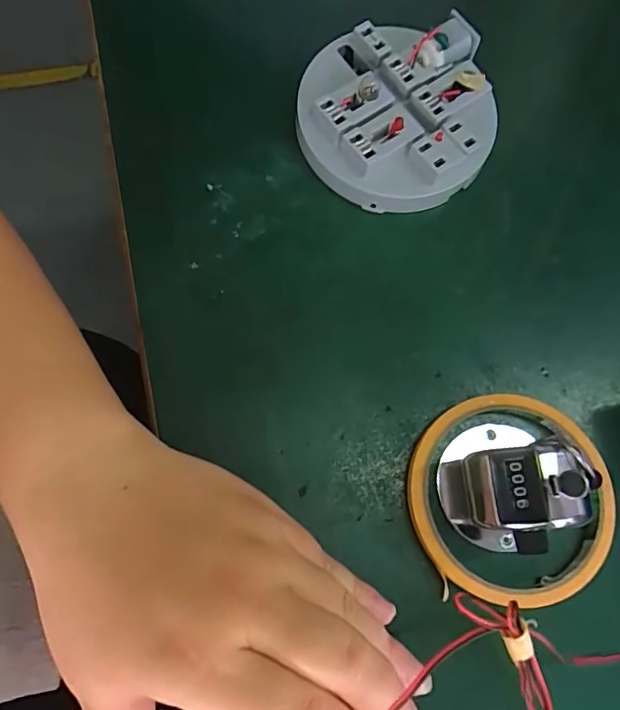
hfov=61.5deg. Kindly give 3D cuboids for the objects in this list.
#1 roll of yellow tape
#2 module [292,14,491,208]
[{"bbox_3d":[0.088,0.063,0.231,0.087,0.012,0.088,1,74,-2],"label":"roll of yellow tape"},{"bbox_3d":[0.044,-0.127,0.272,0.096,0.032,0.099,1,74,-2],"label":"module"}]

